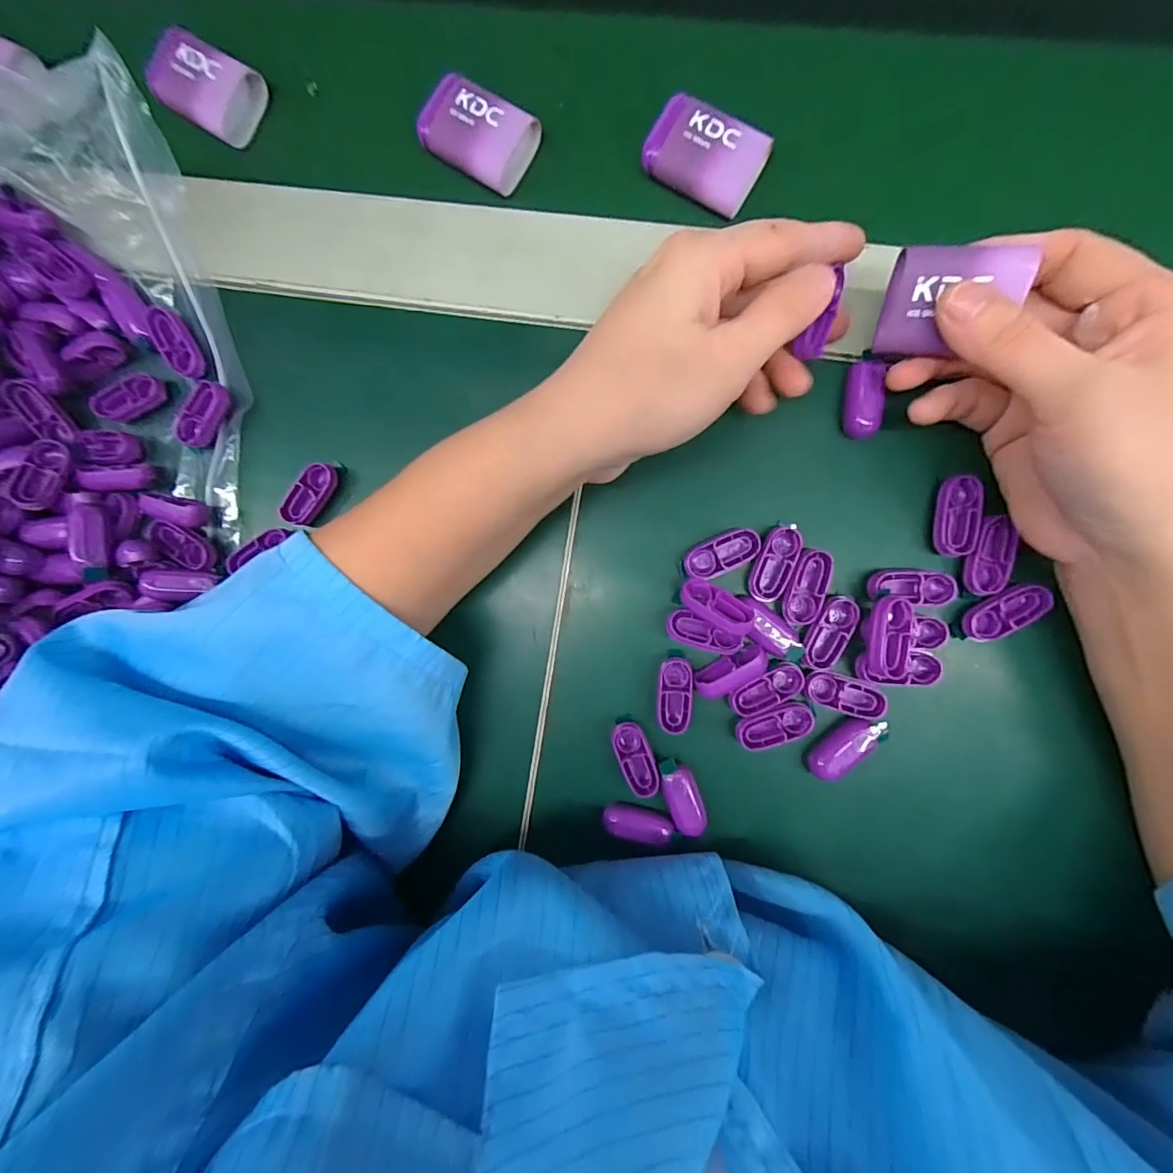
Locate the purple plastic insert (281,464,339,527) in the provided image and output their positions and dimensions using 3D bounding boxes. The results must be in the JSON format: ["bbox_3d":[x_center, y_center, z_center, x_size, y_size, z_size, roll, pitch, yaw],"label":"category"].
[{"bbox_3d":[-0.134,-0.045,0.243,0.014,0.012,0.032,40,94,4],"label":"purple plastic insert"}]

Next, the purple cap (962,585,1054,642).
[{"bbox_3d":[0.179,0.011,0.213,0.034,0.005,0.015,-31,88,5],"label":"purple cap"}]

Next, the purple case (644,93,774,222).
[{"bbox_3d":[0.053,-0.193,0.226,0.050,0.015,0.033,31,93,4],"label":"purple case"}]

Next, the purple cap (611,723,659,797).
[{"bbox_3d":[0.023,0.080,0.234,0.014,0.009,0.035,-21,88,5],"label":"purple cap"}]

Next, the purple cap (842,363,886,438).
[{"bbox_3d":[0.120,-0.080,0.216,0.014,0.013,0.030,-3,90,5],"label":"purple cap"}]

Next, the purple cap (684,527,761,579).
[{"bbox_3d":[0.060,-0.015,0.221,0.034,0.004,0.015,-26,88,5],"label":"purple cap"}]

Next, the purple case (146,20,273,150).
[{"bbox_3d":[-0.187,-0.246,0.247,0.047,0.021,0.036,31,93,4],"label":"purple case"}]

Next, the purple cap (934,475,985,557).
[{"bbox_3d":[0.160,-0.030,0.214,0.017,0.004,0.033,6,91,5],"label":"purple cap"}]

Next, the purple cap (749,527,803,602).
[{"bbox_3d":[0.083,-0.010,0.220,0.016,0.004,0.033,23,92,5],"label":"purple cap"}]

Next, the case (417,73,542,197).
[{"bbox_3d":[-0.051,-0.212,0.236,0.048,0.018,0.035,30,93,4],"label":"case"}]

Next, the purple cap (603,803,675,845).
[{"bbox_3d":[0.024,0.111,0.234,0.031,0.012,0.011,10,91,5],"label":"purple cap"}]

